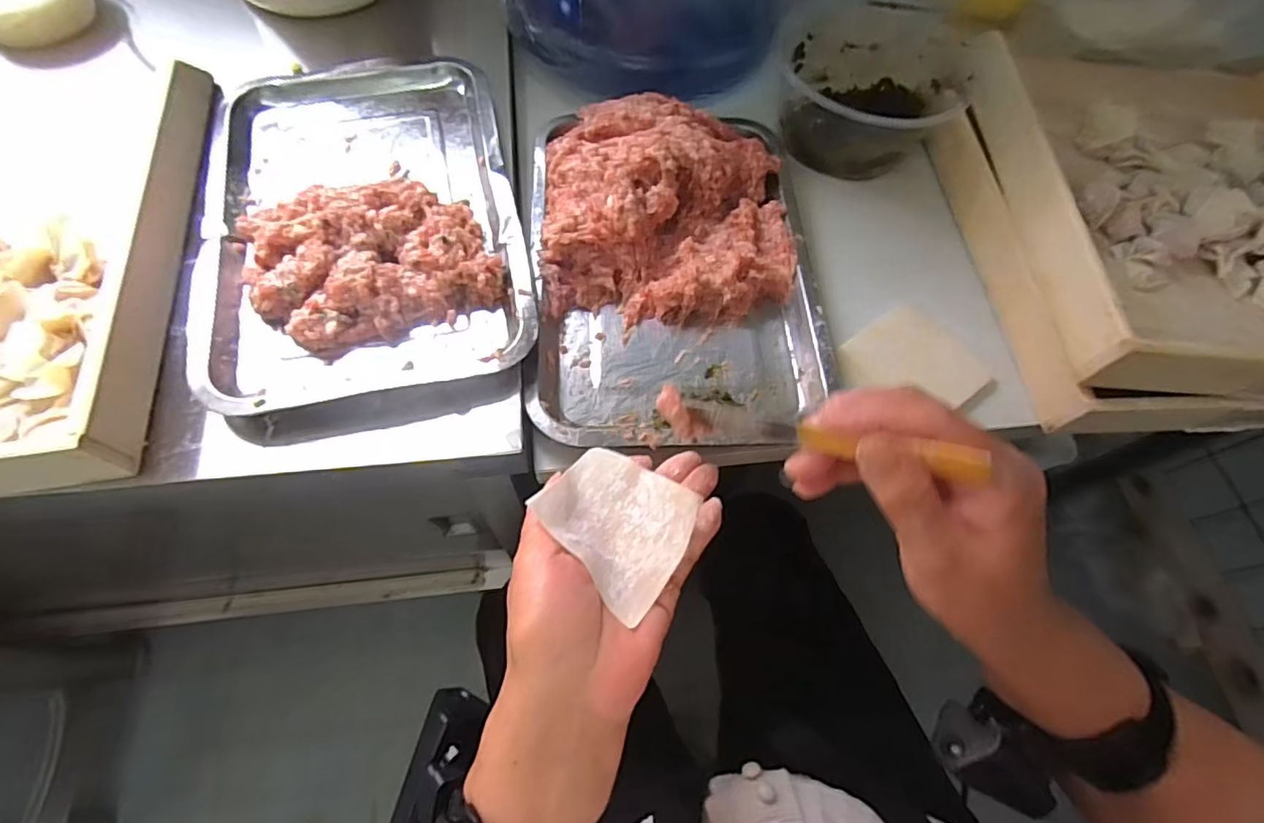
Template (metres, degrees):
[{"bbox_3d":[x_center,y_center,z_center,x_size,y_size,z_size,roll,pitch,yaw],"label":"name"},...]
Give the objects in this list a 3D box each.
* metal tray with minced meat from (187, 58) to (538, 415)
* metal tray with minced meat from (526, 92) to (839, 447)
[{"bbox_3d":[-0.188,-0.139,0.393,0.204,0.039,0.288,-13,64,-8],"label":"metal tray with minced meat"},{"bbox_3d":[0.032,-0.113,0.411,0.199,0.061,0.282,-2,63,-3],"label":"metal tray with minced meat"}]

